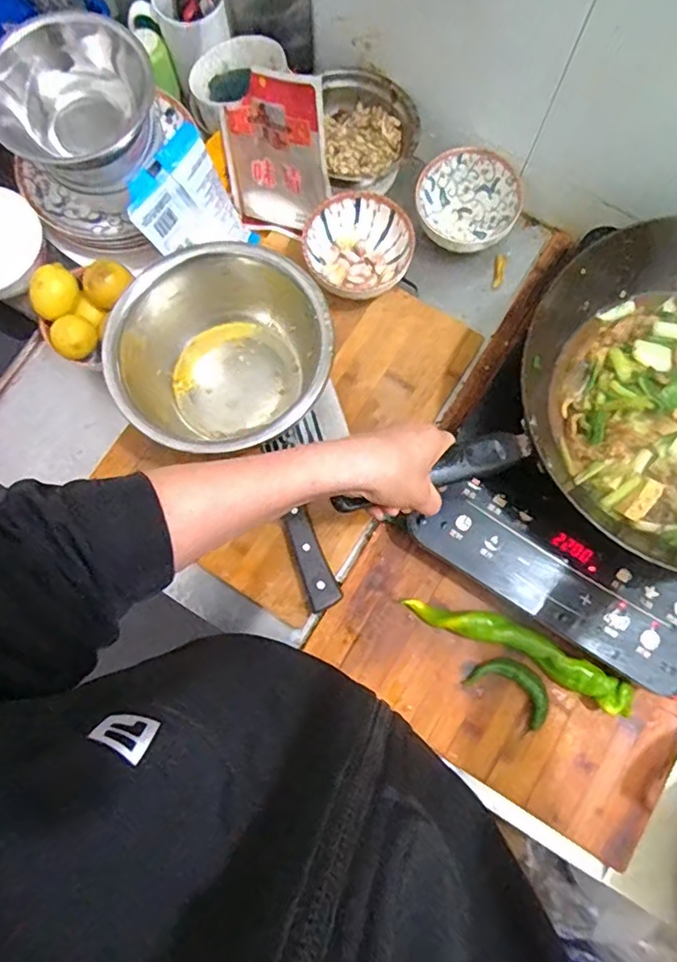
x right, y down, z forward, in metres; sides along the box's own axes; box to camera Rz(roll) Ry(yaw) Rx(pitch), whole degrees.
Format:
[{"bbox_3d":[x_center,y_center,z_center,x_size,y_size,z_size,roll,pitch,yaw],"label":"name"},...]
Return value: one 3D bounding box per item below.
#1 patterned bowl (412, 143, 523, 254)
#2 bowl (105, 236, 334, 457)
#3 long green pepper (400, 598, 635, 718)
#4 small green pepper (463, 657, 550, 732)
[{"bbox_3d":[0.147,-0.318,0.673,0.112,0.058,0.107,0,78,0],"label":"patterned bowl"},{"bbox_3d":[-0.116,-0.127,0.593,0.206,0.111,0.194,0,78,0],"label":"bowl"},{"bbox_3d":[0.175,0.161,0.567,0.225,0.034,0.037,26,80,5],"label":"long green pepper"},{"bbox_3d":[0.172,0.203,0.567,0.082,0.021,0.048,31,80,6],"label":"small green pepper"}]

